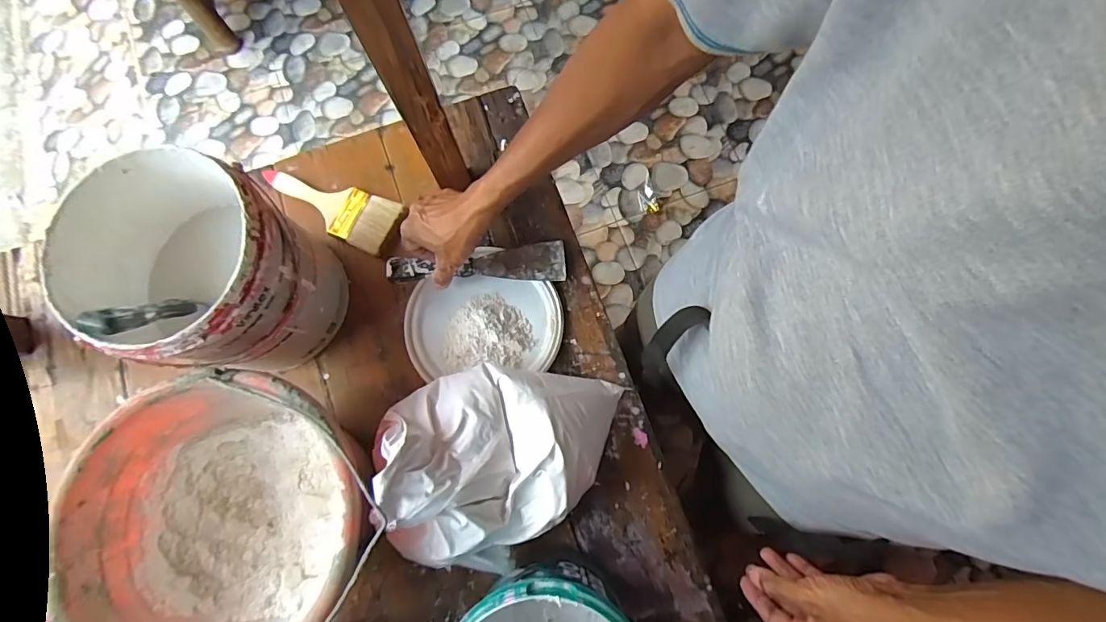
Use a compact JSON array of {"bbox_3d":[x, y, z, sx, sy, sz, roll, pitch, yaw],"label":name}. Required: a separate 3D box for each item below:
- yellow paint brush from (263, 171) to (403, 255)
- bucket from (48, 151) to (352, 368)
[{"bbox_3d":[-0.277,-0.131,0.597,0.174,0.016,0.067,23,78,5],"label":"yellow paint brush"},{"bbox_3d":[-0.330,-0.036,0.484,0.173,0.182,0.171,0,77,0],"label":"bucket"}]

